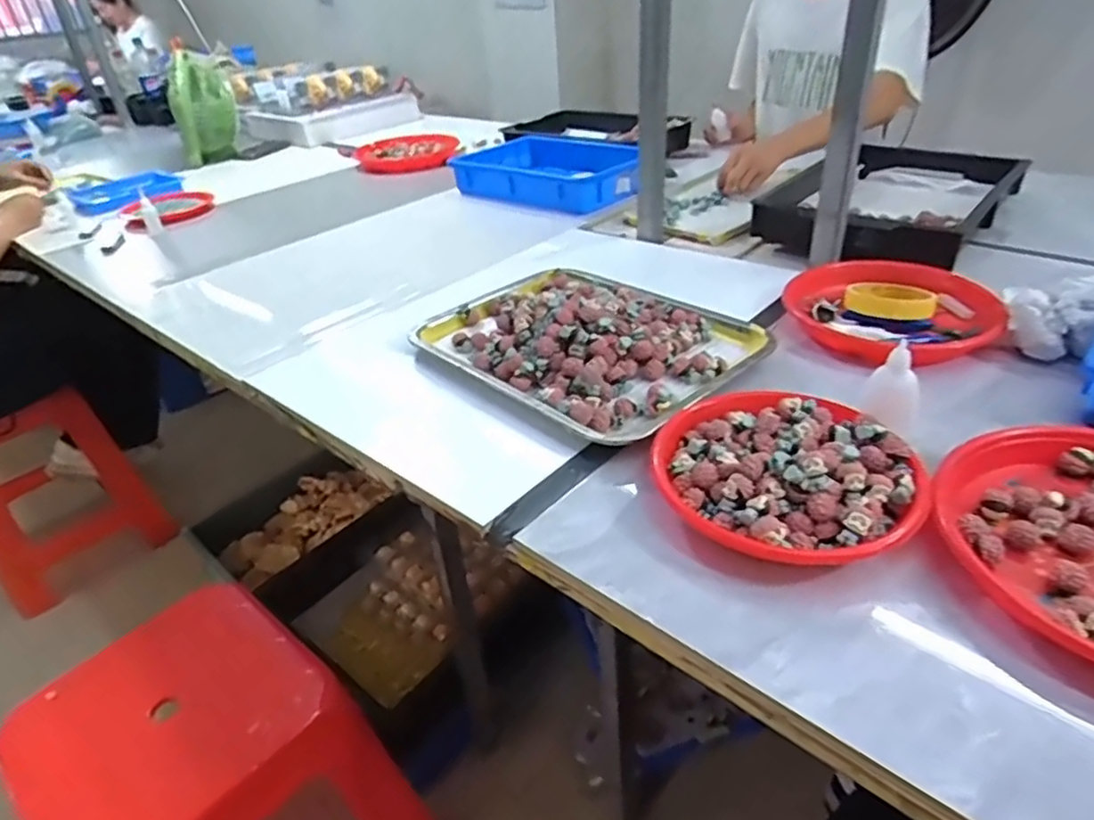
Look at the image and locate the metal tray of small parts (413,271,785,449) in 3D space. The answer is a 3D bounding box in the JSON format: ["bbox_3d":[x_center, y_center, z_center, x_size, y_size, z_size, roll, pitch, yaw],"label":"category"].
[{"bbox_3d":[0.034,-0.090,0.712,0.245,0.055,0.334,-29,40,-31],"label":"metal tray of small parts"}]

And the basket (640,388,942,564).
[{"bbox_3d":[0.178,0.042,0.509,0.181,0.045,0.185,-4,34,3],"label":"basket"}]

